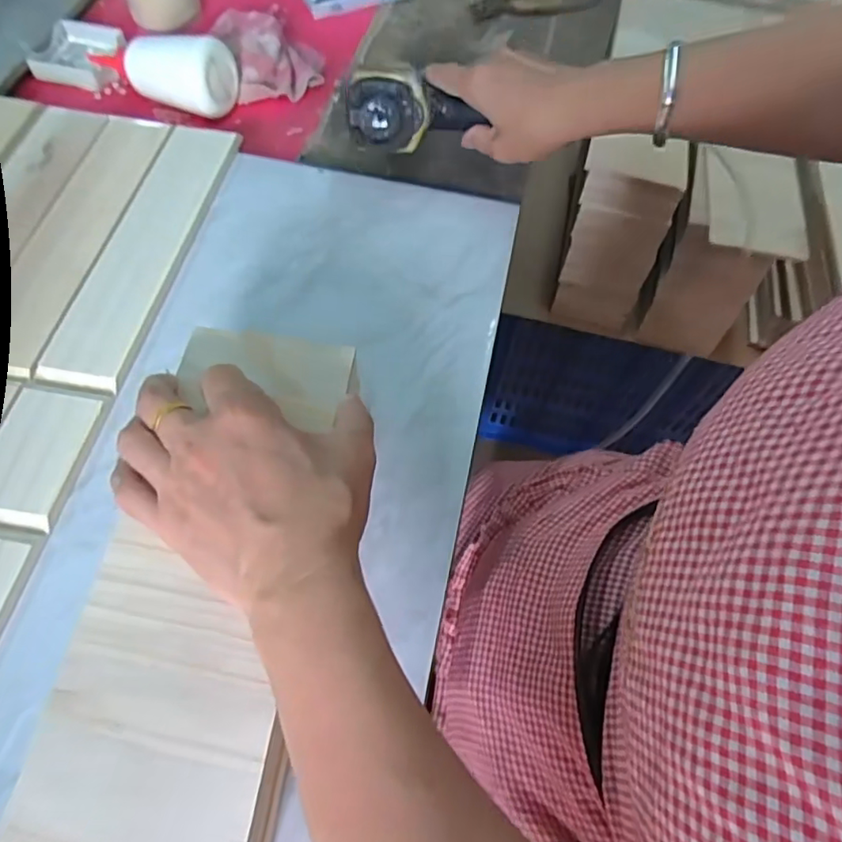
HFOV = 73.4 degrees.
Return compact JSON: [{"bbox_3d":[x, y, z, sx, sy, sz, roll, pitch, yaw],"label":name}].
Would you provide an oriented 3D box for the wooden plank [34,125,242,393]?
[{"bbox_3d":[-0.216,-0.143,0.445,0.057,0.018,0.265,10,62,2],"label":"wooden plank"}]

